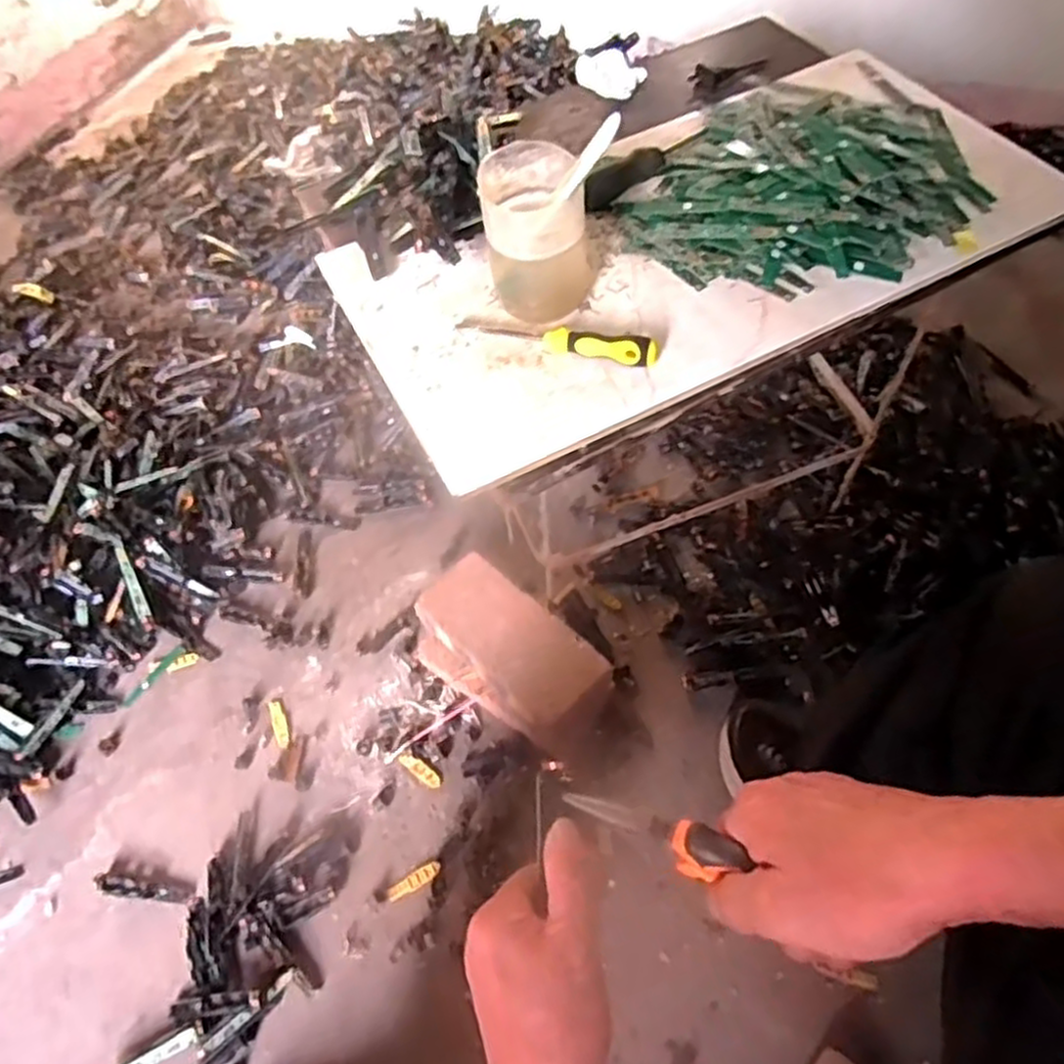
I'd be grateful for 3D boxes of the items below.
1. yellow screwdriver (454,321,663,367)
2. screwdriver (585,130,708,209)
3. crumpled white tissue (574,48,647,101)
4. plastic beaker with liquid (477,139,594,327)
[{"bbox_3d":[0.019,-0.150,0.574,0.154,0.025,0.021,17,62,10],"label":"yellow screwdriver"},{"bbox_3d":[0.103,-0.333,0.673,0.143,0.030,0.026,-41,68,-20],"label":"screwdriver"},{"bbox_3d":[0.078,-0.477,0.778,0.074,0.024,0.050,20,62,12],"label":"crumpled white tissue"},{"bbox_3d":[0.005,-0.224,0.571,0.078,0.106,0.077,2,58,5],"label":"plastic beaker with liquid"}]

